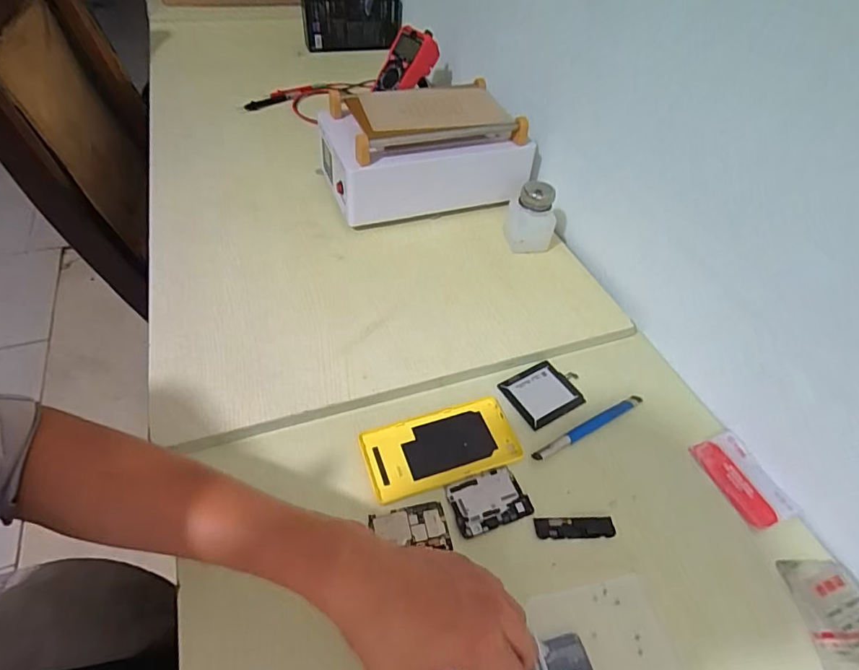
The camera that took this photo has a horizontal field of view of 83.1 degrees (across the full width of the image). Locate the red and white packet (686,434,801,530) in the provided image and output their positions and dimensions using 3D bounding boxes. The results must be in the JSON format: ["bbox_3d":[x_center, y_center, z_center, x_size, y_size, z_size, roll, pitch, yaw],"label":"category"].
[{"bbox_3d":[0.287,0.132,0.444,0.052,0.009,0.083,-15,52,-17],"label":"red and white packet"}]

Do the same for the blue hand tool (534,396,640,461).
[{"bbox_3d":[0.153,0.088,0.464,0.133,0.004,0.011,-22,55,-22],"label":"blue hand tool"}]

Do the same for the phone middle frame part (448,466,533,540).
[{"bbox_3d":[0.051,0.142,0.415,0.063,0.004,0.047,-14,52,-16],"label":"phone middle frame part"}]

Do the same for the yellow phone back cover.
[{"bbox_3d":[0.011,0.103,0.446,0.137,0.007,0.070,-13,52,-15],"label":"yellow phone back cover"}]

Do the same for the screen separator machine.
[{"bbox_3d":[-0.011,-0.256,0.671,0.255,0.112,0.187,-9,51,-12],"label":"screen separator machine"}]

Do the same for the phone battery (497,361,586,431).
[{"bbox_3d":[0.117,0.058,0.491,0.074,0.005,0.062,-24,55,-23],"label":"phone battery"}]

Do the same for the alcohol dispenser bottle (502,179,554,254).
[{"bbox_3d":[0.127,-0.148,0.604,0.059,0.081,0.050,12,49,6],"label":"alcohol dispenser bottle"}]

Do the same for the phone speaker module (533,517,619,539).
[{"bbox_3d":[0.121,0.160,0.404,0.066,0.004,0.017,0,49,-4],"label":"phone speaker module"}]

